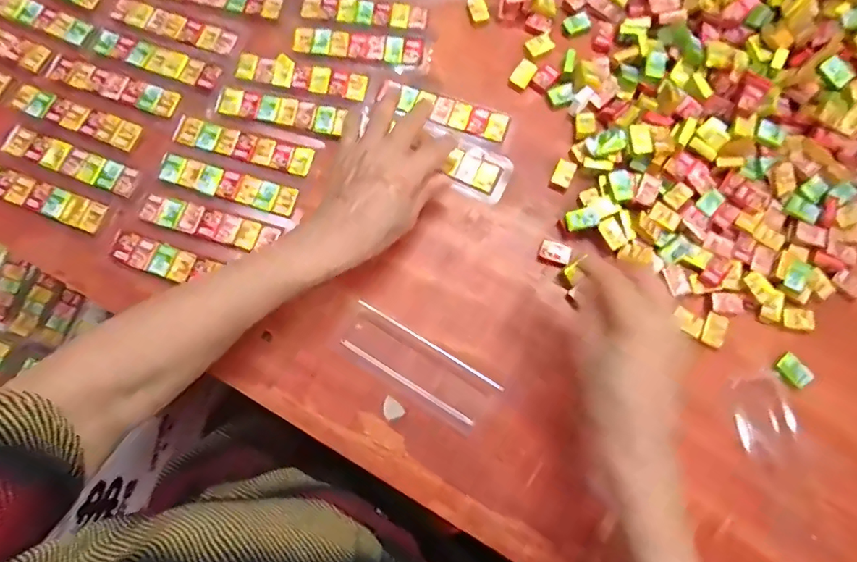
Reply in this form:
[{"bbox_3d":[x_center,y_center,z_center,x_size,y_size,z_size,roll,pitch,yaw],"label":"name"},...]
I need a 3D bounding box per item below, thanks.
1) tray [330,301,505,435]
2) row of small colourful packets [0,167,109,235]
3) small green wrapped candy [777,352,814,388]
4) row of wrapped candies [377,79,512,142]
[{"bbox_3d":[-0.012,0.069,0.403,0.135,0.006,0.048,31,78,6],"label":"tray"},{"bbox_3d":[-0.329,-0.071,0.422,0.118,0.008,0.026,20,77,4],"label":"row of small colourful packets"},{"bbox_3d":[0.294,0.072,0.402,0.016,0.010,0.026,-37,80,-9],"label":"small green wrapped candy"},{"bbox_3d":[0.016,-0.154,0.450,0.114,0.010,0.033,21,77,1],"label":"row of wrapped candies"}]

